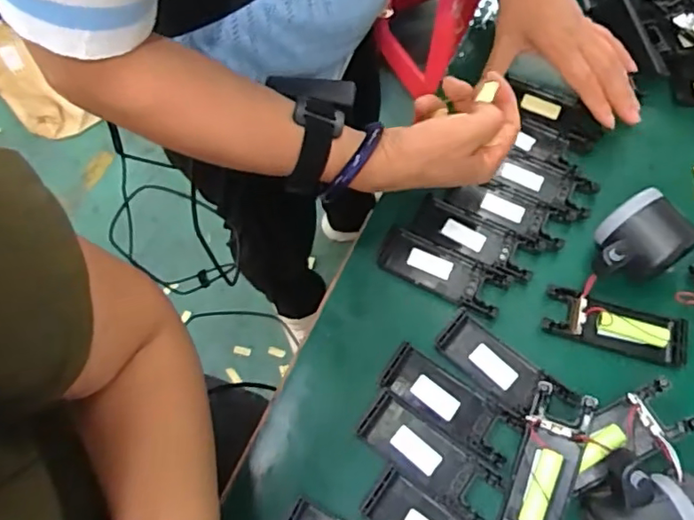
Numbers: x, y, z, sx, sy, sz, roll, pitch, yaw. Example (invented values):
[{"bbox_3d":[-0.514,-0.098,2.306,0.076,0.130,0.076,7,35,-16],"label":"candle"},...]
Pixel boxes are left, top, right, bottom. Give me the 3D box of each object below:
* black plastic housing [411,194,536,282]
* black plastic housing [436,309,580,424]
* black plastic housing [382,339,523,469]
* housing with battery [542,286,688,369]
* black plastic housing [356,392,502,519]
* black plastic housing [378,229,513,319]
[{"bbox_3d":[0.105,-0.018,0.469,0.099,0.009,0.040,25,67,13],"label":"black plastic housing"},{"bbox_3d":[0.113,0.082,0.421,0.100,0.008,0.043,41,71,18],"label":"black plastic housing"},{"bbox_3d":[0.073,0.102,0.412,0.097,0.006,0.039,32,69,15],"label":"black plastic housing"},{"bbox_3d":[0.203,0.048,0.431,0.101,0.017,0.038,15,65,8],"label":"housing with battery"},{"bbox_3d":[0.056,0.135,0.398,0.098,0.007,0.038,34,69,16],"label":"black plastic housing"},{"bbox_3d":[0.075,0.009,0.455,0.100,0.008,0.040,24,67,12],"label":"black plastic housing"}]

